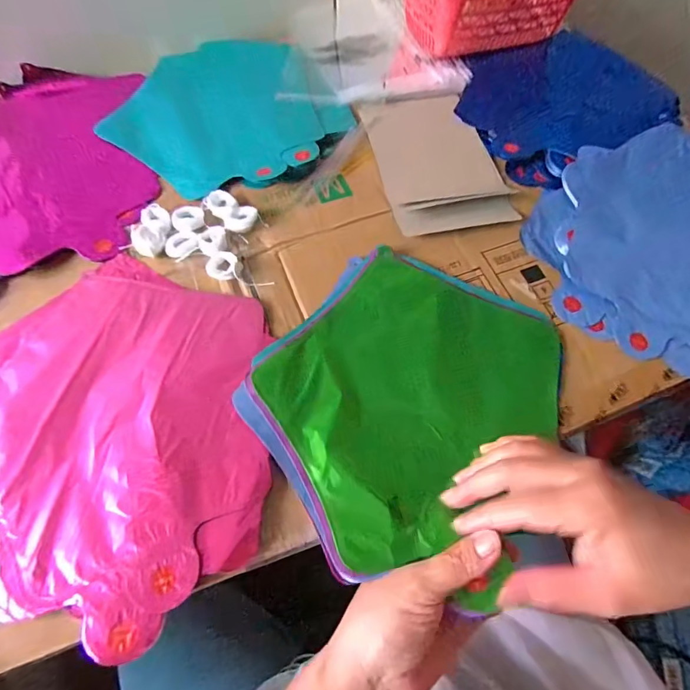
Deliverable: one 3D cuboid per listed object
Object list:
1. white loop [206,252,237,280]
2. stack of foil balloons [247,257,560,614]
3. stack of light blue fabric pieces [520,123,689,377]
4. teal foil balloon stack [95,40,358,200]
[{"bbox_3d":[-0.108,-0.069,0.377,0.029,0.012,0.027,0,63,0],"label":"white loop"},{"bbox_3d":[0.050,0.038,0.328,0.202,0.015,0.226,29,66,14],"label":"stack of foil balloons"},{"bbox_3d":[0.309,-0.099,0.395,0.276,0.019,0.237,-15,64,-8],"label":"stack of light blue fabric pieces"},{"bbox_3d":[-0.125,-0.258,0.473,0.239,0.012,0.224,37,68,17],"label":"teal foil balloon stack"}]

